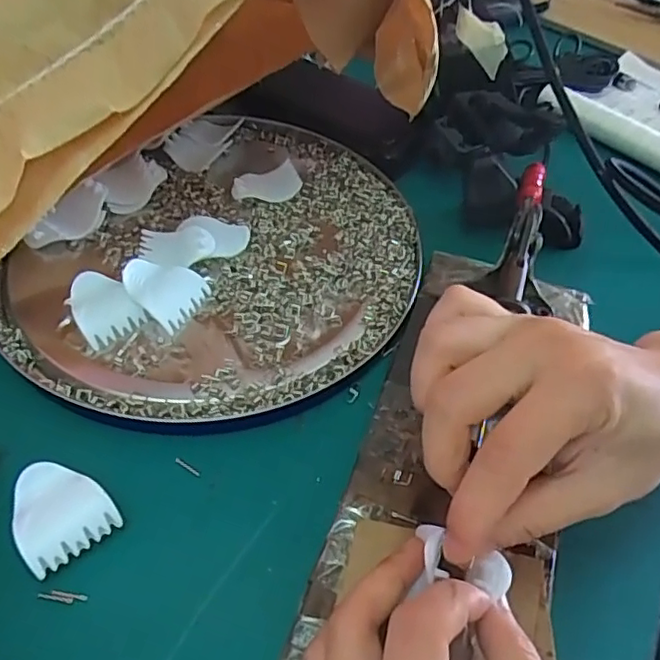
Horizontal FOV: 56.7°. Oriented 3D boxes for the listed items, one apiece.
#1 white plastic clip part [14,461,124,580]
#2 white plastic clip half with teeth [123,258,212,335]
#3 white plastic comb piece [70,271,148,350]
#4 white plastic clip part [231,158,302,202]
[{"bbox_3d":[-0.123,0.081,0.277,0.040,0.010,0.045,-34,63,-27],"label":"white plastic clip part"},{"bbox_3d":[-0.097,-0.024,0.355,0.042,0.016,0.037,25,54,14],"label":"white plastic clip half with teeth"},{"bbox_3d":[-0.131,-0.014,0.351,0.032,0.010,0.046,-34,62,-27],"label":"white plastic comb piece"},{"bbox_3d":[-0.044,-0.101,0.422,0.046,0.009,0.037,-10,54,-13],"label":"white plastic clip part"}]

